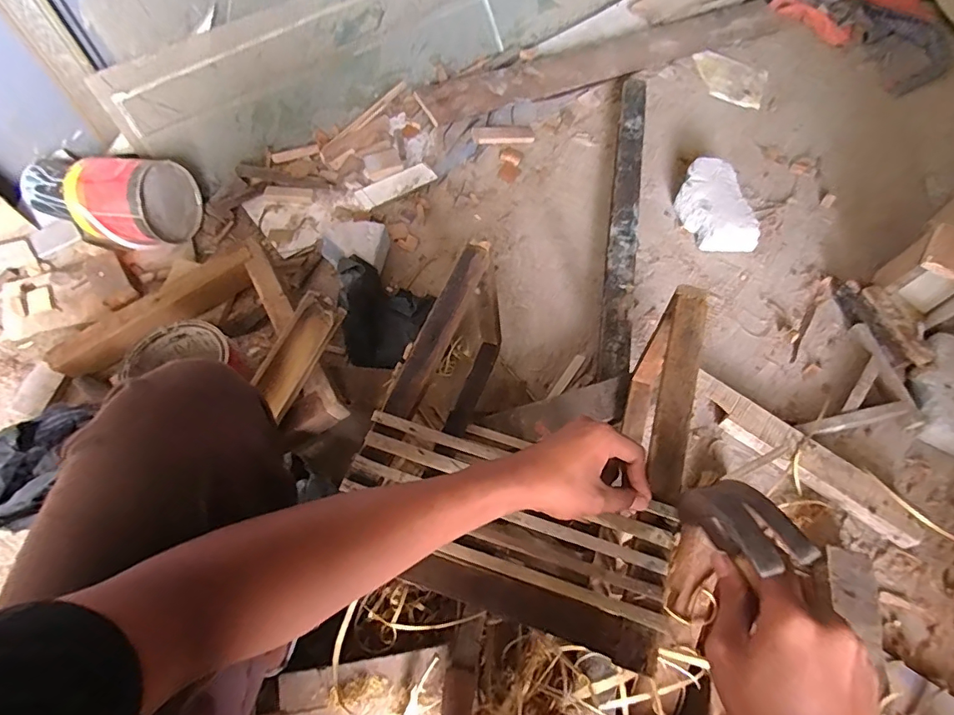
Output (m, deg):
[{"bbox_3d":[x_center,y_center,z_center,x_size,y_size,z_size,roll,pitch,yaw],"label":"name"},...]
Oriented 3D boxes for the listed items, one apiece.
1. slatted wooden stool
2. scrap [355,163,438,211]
[{"bbox_3d":[0.053,0.109,0.590,0.294,0.275,0.362,15,65,7],"label":"slatted wooden stool"},{"bbox_3d":[-0.178,-0.378,1.066,0.173,0.011,0.059,-31,69,-14],"label":"scrap"}]

